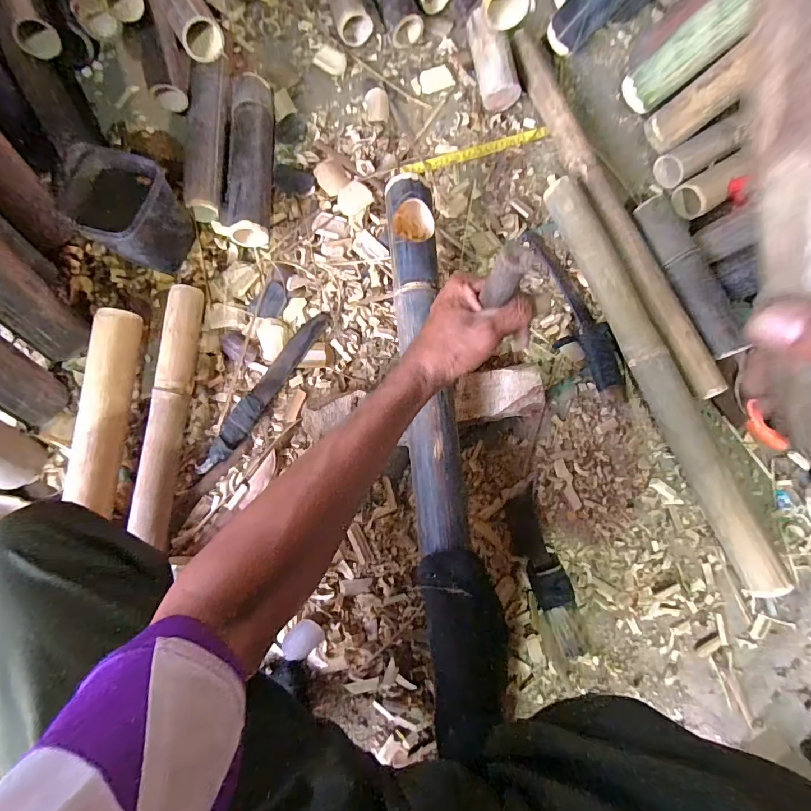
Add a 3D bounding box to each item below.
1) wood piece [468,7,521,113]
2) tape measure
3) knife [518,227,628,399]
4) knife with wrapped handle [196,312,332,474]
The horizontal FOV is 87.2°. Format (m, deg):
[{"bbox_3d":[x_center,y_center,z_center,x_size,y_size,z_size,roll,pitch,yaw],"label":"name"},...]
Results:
[{"bbox_3d":[0.143,-0.562,0.696,0.061,0.067,0.149,-11,82,-5],"label":"wood piece"},{"bbox_3d":[0.117,-0.424,0.709,0.255,0.011,0.023,-19,83,-6],"label":"tape measure"},{"bbox_3d":[0.257,-0.143,0.652,0.077,0.039,0.300,-24,83,-7],"label":"knife"},{"bbox_3d":[-0.203,-0.024,0.617,0.034,0.016,0.282,33,81,2],"label":"knife with wrapped handle"}]

